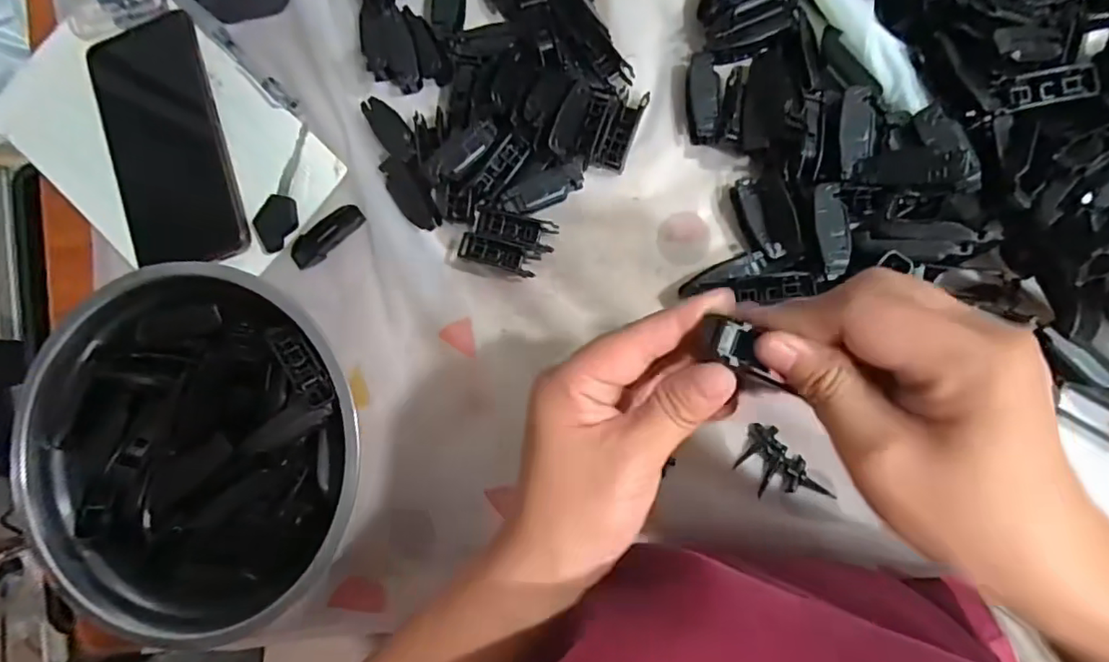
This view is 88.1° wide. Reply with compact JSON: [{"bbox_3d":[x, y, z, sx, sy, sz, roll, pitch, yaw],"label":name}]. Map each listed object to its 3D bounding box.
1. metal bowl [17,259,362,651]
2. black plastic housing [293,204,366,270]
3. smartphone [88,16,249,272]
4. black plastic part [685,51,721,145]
[{"bbox_3d":[-0.199,0.063,0.335,0.188,0.062,0.199,0,87,8],"label":"metal bowl"},{"bbox_3d":[-0.143,-0.060,0.358,0.054,0.006,0.018,-36,82,5],"label":"black plastic housing"},{"bbox_3d":[-0.253,-0.124,0.374,0.076,0.010,0.165,-15,85,7],"label":"smartphone"},{"bbox_3d":[0.087,-0.135,0.335,0.018,0.013,0.049,-1,87,8],"label":"black plastic part"}]

